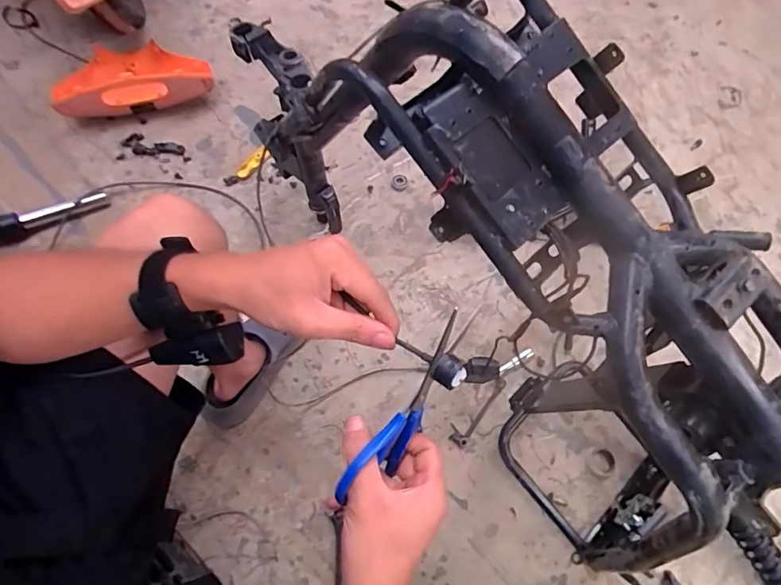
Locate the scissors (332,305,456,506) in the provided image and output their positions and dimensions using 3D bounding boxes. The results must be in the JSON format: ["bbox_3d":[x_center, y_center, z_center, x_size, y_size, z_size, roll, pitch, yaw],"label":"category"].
[{"bbox_3d":[0.009,0.083,0.340,0.028,0.142,0.061,29,22,10],"label":"scissors"}]

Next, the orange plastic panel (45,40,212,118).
[{"bbox_3d":[-0.527,-0.454,0.998,0.306,0.078,0.181,-15,70,-12],"label":"orange plastic panel"}]

